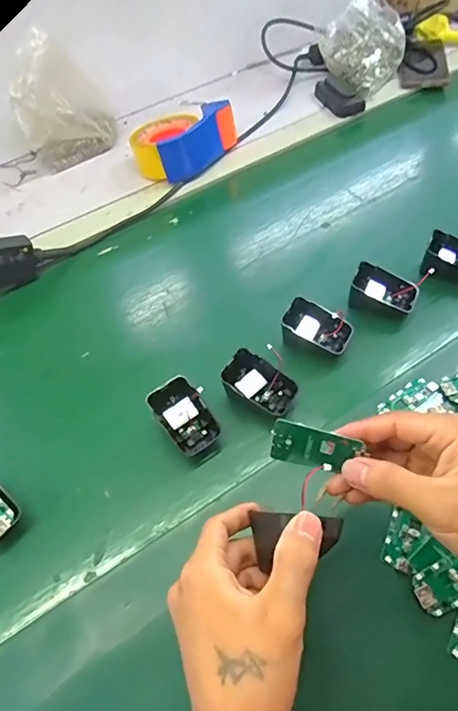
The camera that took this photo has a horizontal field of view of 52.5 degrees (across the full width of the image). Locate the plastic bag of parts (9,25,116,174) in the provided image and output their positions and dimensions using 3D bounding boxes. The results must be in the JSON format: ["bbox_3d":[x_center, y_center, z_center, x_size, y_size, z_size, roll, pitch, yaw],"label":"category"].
[{"bbox_3d":[-0.250,-0.375,0.697,0.135,0.161,0.076,-16,55,-8],"label":"plastic bag of parts"}]

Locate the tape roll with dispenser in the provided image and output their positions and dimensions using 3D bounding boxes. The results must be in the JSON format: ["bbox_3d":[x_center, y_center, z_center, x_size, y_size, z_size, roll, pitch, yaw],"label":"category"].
[{"bbox_3d":[-0.072,-0.328,0.700,0.149,0.070,0.108,-29,57,-16],"label":"tape roll with dispenser"}]

